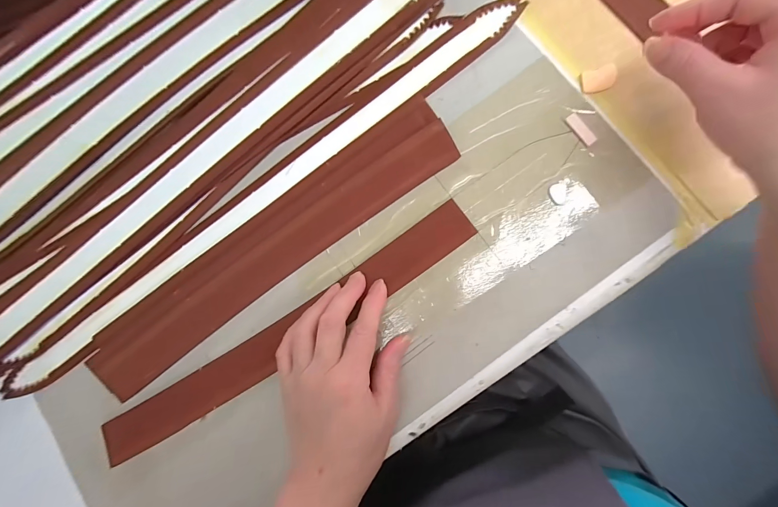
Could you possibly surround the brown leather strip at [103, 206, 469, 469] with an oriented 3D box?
[{"bbox_3d":[-0.085,0.069,0.287,0.355,0.010,0.038,-33,82,2],"label":"brown leather strip"}]

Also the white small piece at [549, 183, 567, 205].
[{"bbox_3d":[0.138,-0.049,0.275,0.013,0.004,0.017,-7,83,5],"label":"white small piece"}]

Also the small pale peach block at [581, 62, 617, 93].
[{"bbox_3d":[0.175,-0.146,0.280,0.027,0.004,0.019,-16,82,3],"label":"small pale peach block"}]

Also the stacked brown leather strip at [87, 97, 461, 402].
[{"bbox_3d":[-0.099,-0.001,0.287,0.351,0.017,0.056,-37,82,0],"label":"stacked brown leather strip"}]

